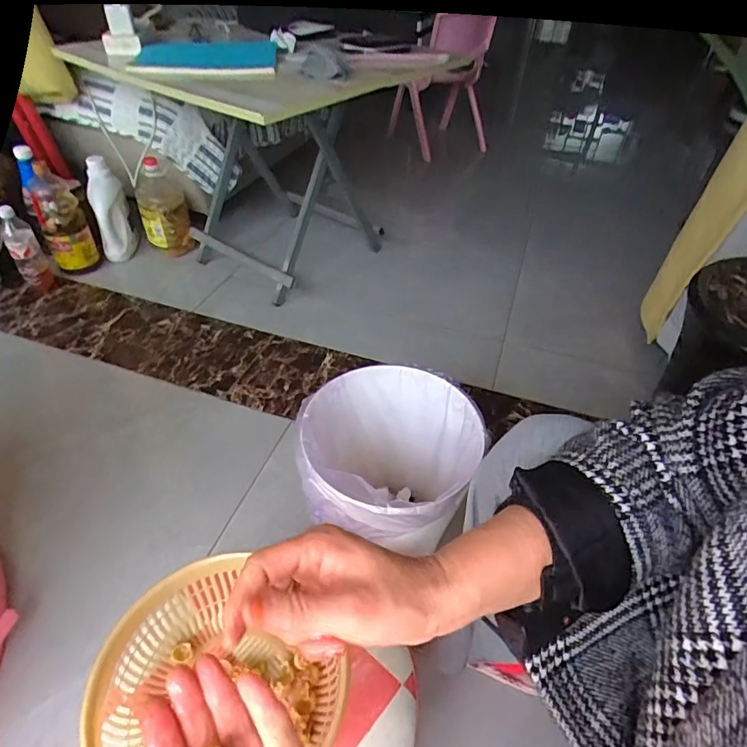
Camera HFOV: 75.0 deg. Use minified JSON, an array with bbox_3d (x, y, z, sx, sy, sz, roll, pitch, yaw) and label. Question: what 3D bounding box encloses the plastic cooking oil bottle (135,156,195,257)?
[{"bbox_3d":[-0.608,-0.474,1.408,0.127,0.256,0.161,-13,45,-16],"label":"plastic cooking oil bottle"}]

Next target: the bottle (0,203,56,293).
[{"bbox_3d":[-0.891,-0.316,1.247,0.071,0.213,0.057,-25,50,-27],"label":"bottle"}]

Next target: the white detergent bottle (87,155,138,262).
[{"bbox_3d":[-0.735,-0.445,1.370,0.101,0.260,0.093,-21,48,-23],"label":"white detergent bottle"}]

